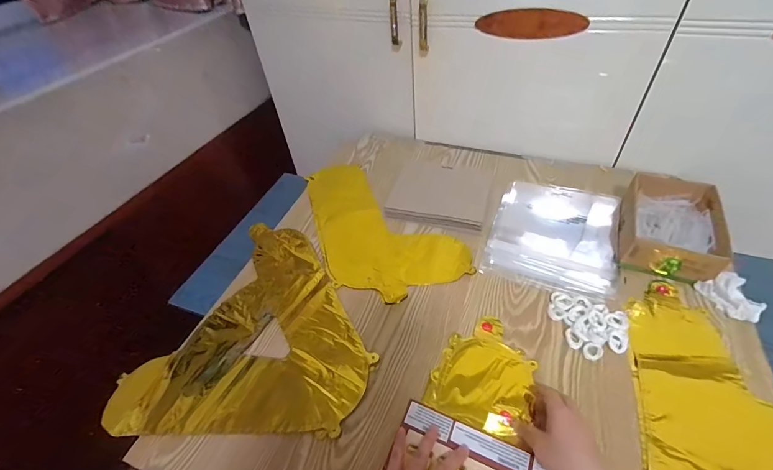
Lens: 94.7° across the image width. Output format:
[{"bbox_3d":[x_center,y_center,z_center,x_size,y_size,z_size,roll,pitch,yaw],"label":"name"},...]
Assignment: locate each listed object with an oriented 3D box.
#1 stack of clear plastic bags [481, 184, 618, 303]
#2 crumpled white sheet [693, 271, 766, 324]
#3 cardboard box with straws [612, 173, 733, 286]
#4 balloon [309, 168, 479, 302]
[{"bbox_3d":[0.308,-0.007,0.656,0.206,0.016,0.275,16,49,19],"label":"stack of clear plastic bags"},{"bbox_3d":[0.506,0.089,0.520,0.062,0.031,0.066,2,46,7],"label":"crumpled white sheet"},{"bbox_3d":[0.473,-0.015,0.599,0.131,0.064,0.186,15,49,18],"label":"cardboard box with straws"},{"bbox_3d":[-0.031,-0.031,0.690,0.222,0.023,0.372,-21,48,-16],"label":"balloon"}]

